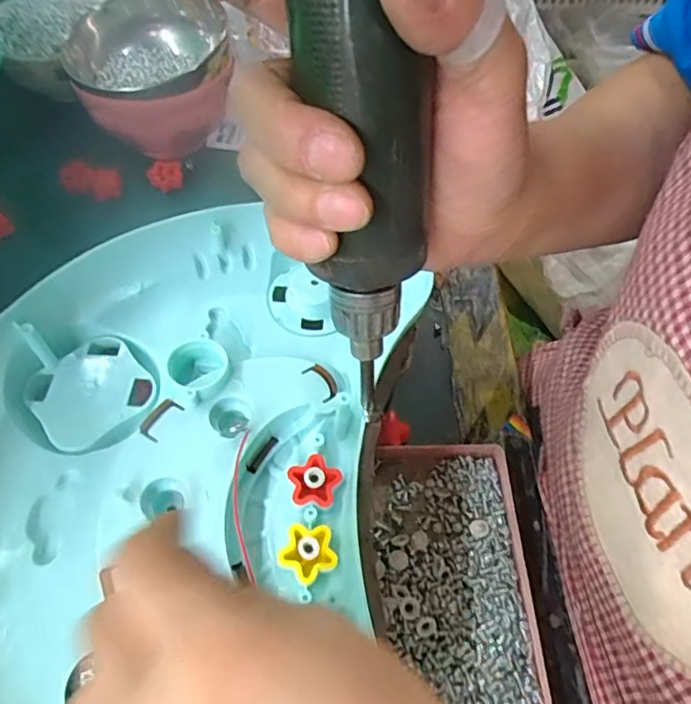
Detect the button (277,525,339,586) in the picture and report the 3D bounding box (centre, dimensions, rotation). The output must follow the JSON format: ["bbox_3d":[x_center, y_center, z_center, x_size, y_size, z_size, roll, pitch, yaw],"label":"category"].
[{"bbox_3d":[-0.017,0.093,0.261,0.026,0.009,0.025,-2,55,-3],"label":"button"}]

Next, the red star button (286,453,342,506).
[{"bbox_3d":[-0.015,0.063,0.279,0.025,0.006,0.025,-11,56,-9],"label":"red star button"}]

